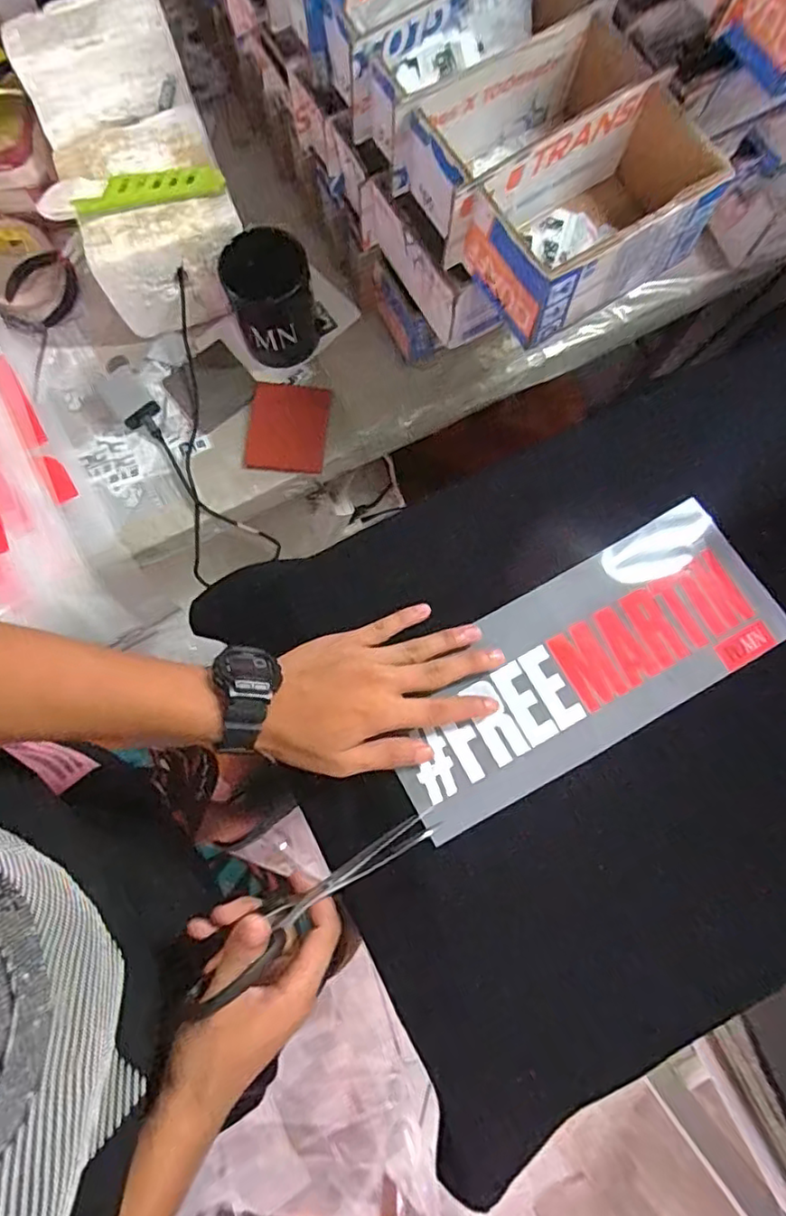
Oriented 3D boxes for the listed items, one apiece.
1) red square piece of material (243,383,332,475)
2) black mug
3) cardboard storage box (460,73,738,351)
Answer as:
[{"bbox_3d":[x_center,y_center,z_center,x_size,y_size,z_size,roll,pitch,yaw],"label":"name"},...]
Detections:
[{"bbox_3d":[-0.107,-0.182,0.613,0.080,0.010,0.091,5,79,1],"label":"red square piece of material"},{"bbox_3d":[-0.118,-0.301,0.586,0.078,0.104,0.077,-18,79,-4],"label":"black mug"},{"bbox_3d":[0.136,-0.274,0.437,0.154,0.078,0.098,-32,81,-6],"label":"cardboard storage box"}]

